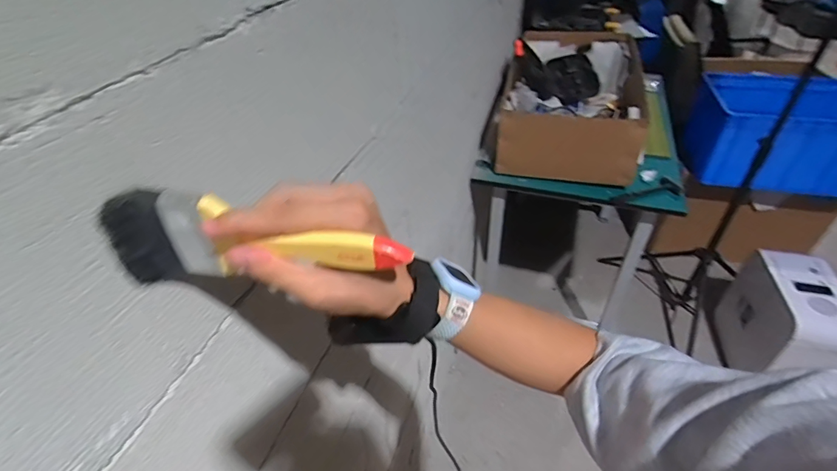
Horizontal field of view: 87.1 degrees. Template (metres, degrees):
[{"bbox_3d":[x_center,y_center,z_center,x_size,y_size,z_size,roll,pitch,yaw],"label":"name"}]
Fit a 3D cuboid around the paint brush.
[{"bbox_3d":[-0.096,0.011,0.273,0.175,0.066,0.023,6,41,3],"label":"paint brush"}]

